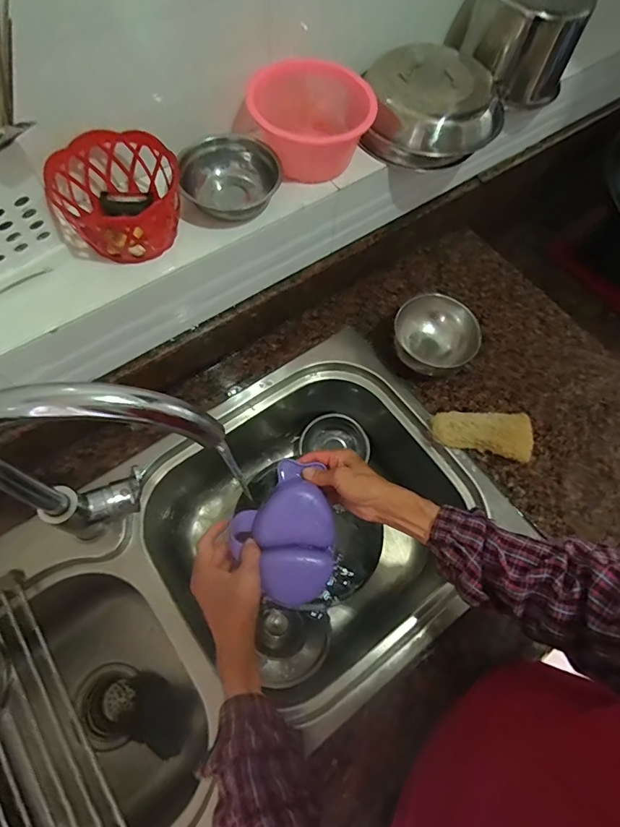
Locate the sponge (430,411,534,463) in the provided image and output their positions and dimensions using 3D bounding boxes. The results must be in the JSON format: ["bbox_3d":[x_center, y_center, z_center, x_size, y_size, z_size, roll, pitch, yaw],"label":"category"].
[{"bbox_3d":[0.246,0.024,0.637,0.136,0.033,0.061,15,66,4],"label":"sponge"}]

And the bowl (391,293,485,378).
[{"bbox_3d":[0.184,-0.111,0.673,0.123,0.070,0.110,39,69,14],"label":"bowl"}]

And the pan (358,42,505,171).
[{"bbox_3d":[0.168,-0.415,0.594,0.177,0.072,0.159,12,66,2],"label":"pan"}]

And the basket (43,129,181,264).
[{"bbox_3d":[-0.208,-0.233,0.487,0.121,0.079,0.117,1,66,-3],"label":"basket"}]

